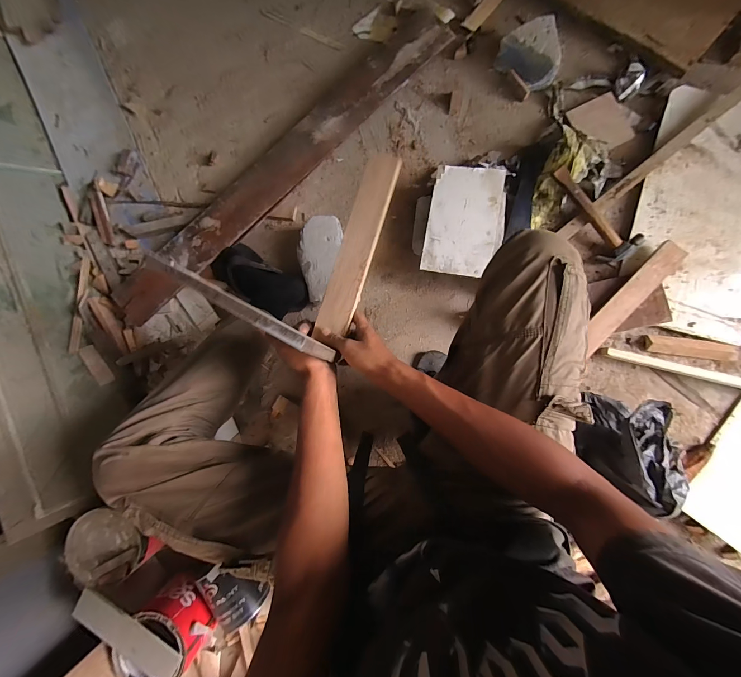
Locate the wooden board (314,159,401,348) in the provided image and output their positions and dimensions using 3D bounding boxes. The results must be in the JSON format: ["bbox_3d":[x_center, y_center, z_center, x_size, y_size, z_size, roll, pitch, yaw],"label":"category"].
[{"bbox_3d":[-0.018,-0.156,0.509,0.053,0.013,0.301,17,85,7],"label":"wooden board"}]

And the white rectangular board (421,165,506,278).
[{"bbox_3d":[0.212,-0.260,0.697,0.160,0.012,0.243,9,85,7],"label":"white rectangular board"}]

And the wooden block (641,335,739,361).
[{"bbox_3d":[0.704,0.020,0.691,0.194,0.019,0.037,7,85,6],"label":"wooden block"}]

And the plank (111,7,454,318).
[{"bbox_3d":[-0.220,-0.433,0.802,1.048,0.051,0.127,-43,81,-1],"label":"plank"}]

